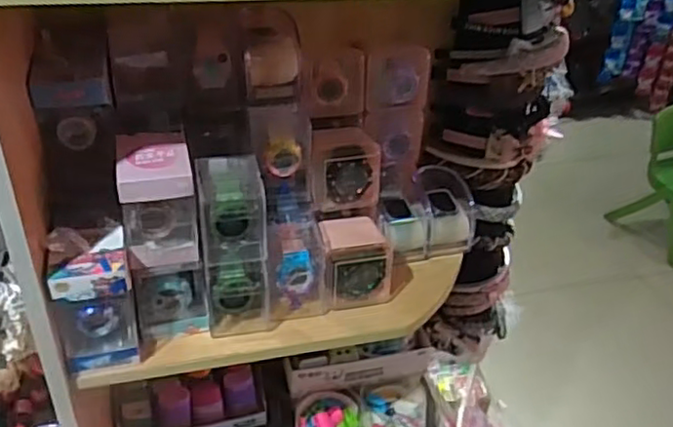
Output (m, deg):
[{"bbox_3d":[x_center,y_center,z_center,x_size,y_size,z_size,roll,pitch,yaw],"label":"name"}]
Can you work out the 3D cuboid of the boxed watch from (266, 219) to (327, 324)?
[{"bbox_3d":[-0.044,0.063,0.699,0.067,0.080,0.077,-1,34,-5],"label":"boxed watch"}]

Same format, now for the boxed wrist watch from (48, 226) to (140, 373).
[{"bbox_3d":[-0.218,0.083,0.599,0.067,0.122,0.053,-10,36,-17],"label":"boxed wrist watch"}]

